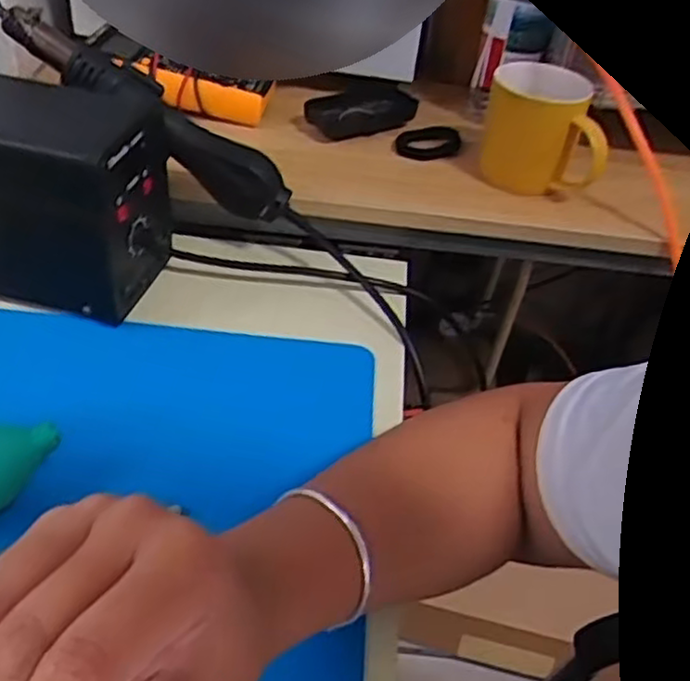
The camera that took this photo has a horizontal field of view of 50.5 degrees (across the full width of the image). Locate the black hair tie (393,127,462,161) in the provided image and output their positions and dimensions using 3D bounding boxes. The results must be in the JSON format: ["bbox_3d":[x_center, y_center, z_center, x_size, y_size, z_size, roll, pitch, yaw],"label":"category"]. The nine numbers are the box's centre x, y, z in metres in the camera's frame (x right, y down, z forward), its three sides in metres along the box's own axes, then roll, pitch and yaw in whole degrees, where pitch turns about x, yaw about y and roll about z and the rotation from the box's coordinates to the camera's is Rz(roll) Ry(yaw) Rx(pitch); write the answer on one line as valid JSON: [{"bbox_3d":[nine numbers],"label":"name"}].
[{"bbox_3d":[0.079,-0.190,0.702,0.061,0.012,0.067,11,41,5],"label":"black hair tie"}]

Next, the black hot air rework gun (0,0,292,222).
[{"bbox_3d":[-0.151,-0.174,0.546,0.252,0.049,0.030,34,39,-13],"label":"black hot air rework gun"}]

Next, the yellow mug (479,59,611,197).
[{"bbox_3d":[0.175,-0.184,0.642,0.101,0.081,0.076,11,41,5],"label":"yellow mug"}]

